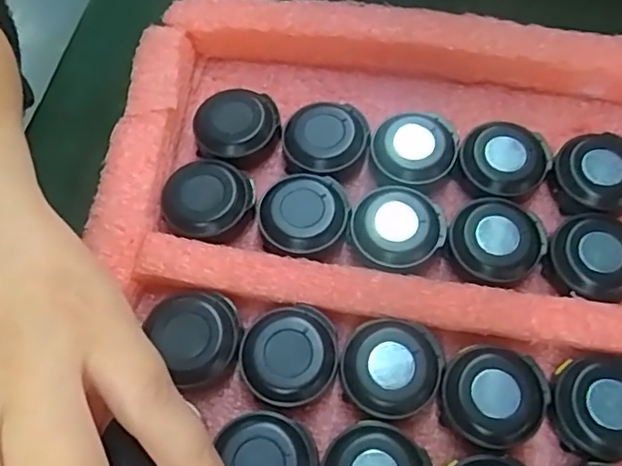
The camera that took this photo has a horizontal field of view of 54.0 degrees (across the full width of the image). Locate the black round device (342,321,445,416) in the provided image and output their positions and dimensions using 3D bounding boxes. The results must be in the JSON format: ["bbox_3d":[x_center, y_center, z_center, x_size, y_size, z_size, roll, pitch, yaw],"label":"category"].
[{"bbox_3d":[0.024,0.041,0.184,0.029,0.008,0.028,-1,65,2],"label":"black round device"}]

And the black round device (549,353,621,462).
[{"bbox_3d":[0.085,0.050,0.178,0.031,0.010,0.029,-1,65,2],"label":"black round device"}]

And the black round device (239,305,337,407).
[{"bbox_3d":[-0.007,0.037,0.186,0.027,0.009,0.029,-1,65,2],"label":"black round device"}]

